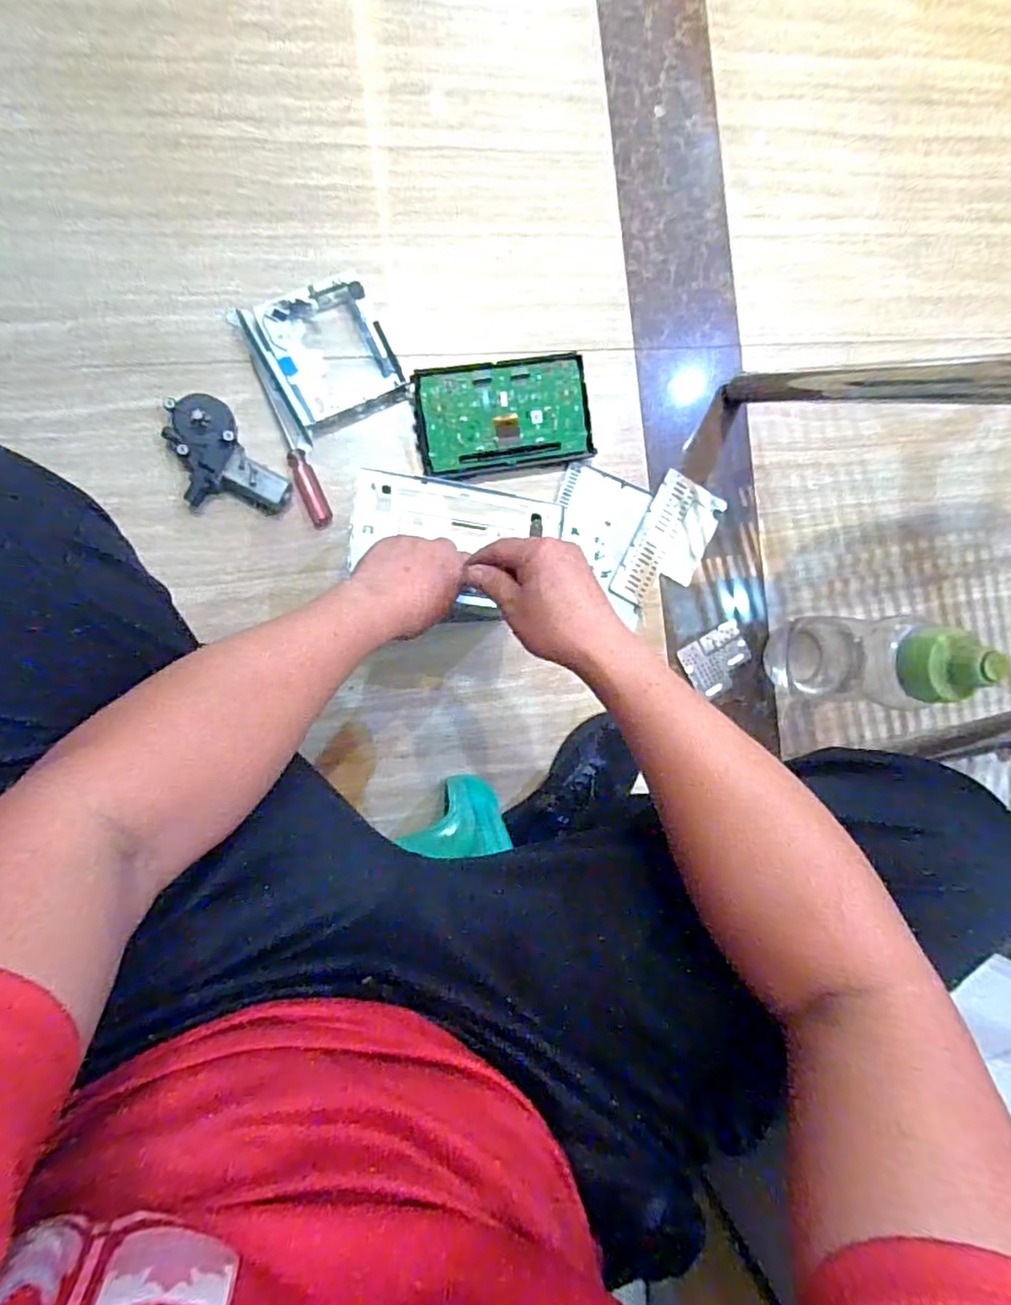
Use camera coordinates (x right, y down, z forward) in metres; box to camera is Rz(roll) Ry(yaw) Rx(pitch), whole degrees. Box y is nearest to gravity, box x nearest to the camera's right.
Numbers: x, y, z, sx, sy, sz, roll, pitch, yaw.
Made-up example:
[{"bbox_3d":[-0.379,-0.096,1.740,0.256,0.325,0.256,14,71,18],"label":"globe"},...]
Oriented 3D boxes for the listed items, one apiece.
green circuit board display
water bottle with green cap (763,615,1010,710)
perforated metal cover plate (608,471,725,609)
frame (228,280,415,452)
[{"bbox_3d":[-0.001,-0.285,0.722,0.208,0.018,0.119,-11,109,-11],"label":"green circuit board display"},{"bbox_3d":[0.425,0.010,0.694,0.090,0.287,0.108,1,90,-10],"label":"water bottle with green cap"},{"bbox_3d":[0.217,-0.140,0.788,0.094,0.013,0.179,27,86,-9],"label":"perforated metal cover plate"},{"bbox_3d":[-0.205,-0.337,0.684,0.152,0.020,0.155,-24,95,-9],"label":"frame"}]

